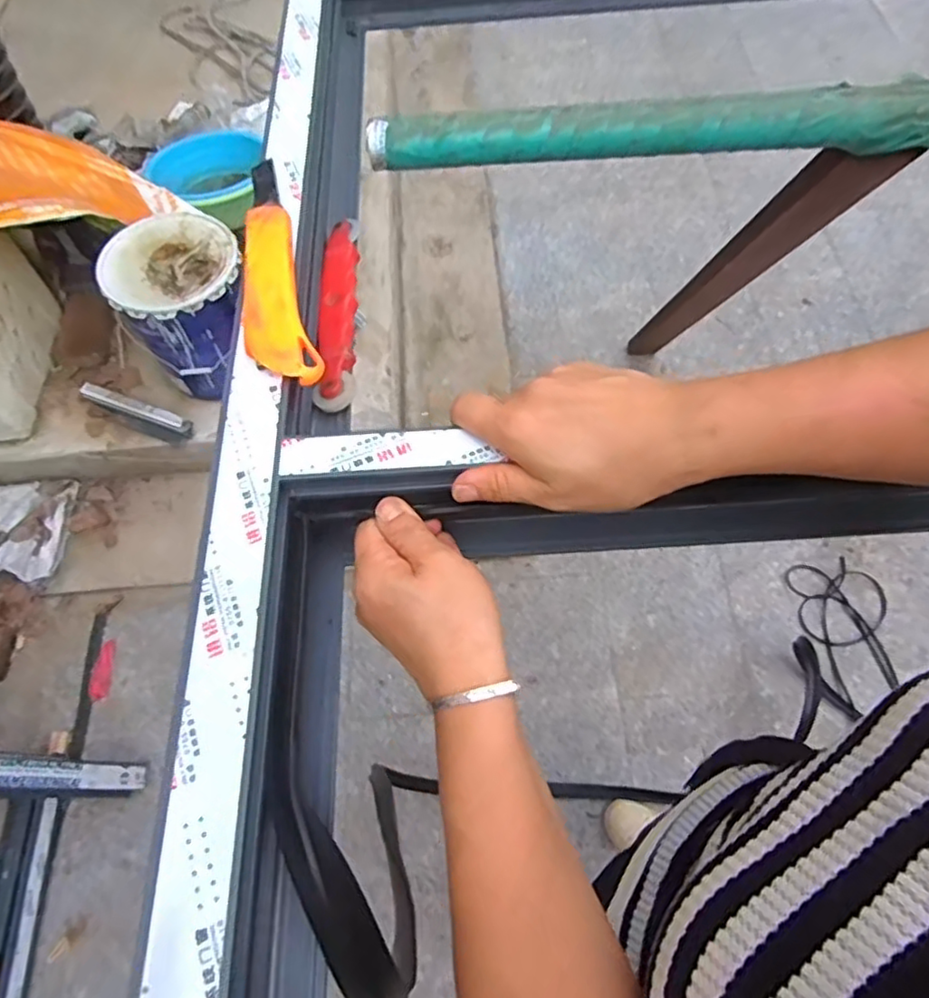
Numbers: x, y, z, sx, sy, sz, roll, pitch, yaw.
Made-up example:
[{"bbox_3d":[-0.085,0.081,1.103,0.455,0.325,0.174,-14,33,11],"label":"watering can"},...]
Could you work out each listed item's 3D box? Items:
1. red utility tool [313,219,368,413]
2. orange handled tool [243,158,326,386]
[{"bbox_3d":[-0.095,-0.152,0.493,0.031,0.014,0.188,-1,63,1],"label":"red utility tool"},{"bbox_3d":[-0.129,-0.154,0.414,0.041,0.015,0.201,-15,63,-6],"label":"orange handled tool"}]

